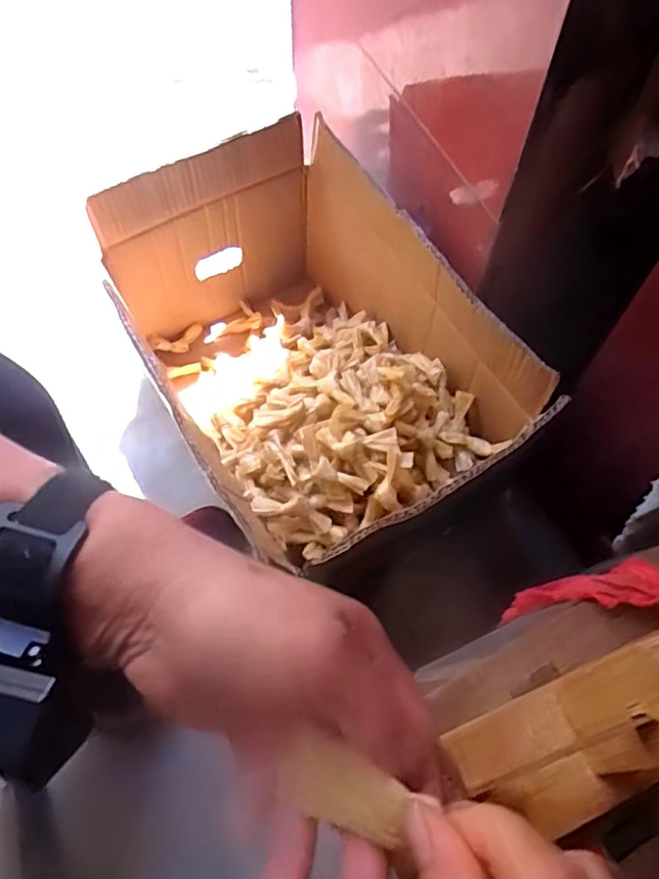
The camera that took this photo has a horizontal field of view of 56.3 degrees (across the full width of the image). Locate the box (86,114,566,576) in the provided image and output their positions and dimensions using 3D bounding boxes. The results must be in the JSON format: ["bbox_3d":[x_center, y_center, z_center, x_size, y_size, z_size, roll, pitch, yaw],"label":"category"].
[{"bbox_3d":[-0.019,-0.078,0.688,0.291,0.261,0.463,-29,65,-16],"label":"box"}]

